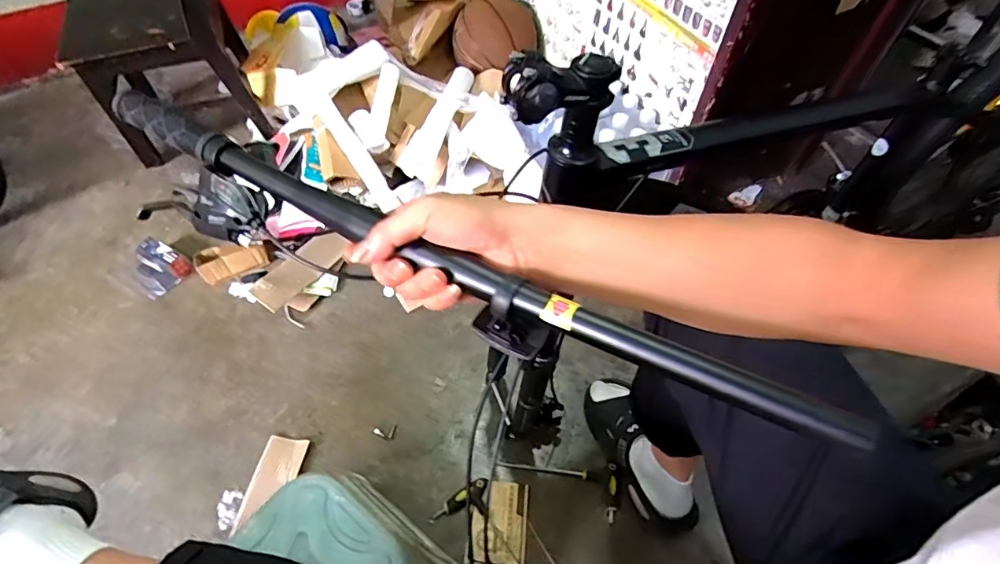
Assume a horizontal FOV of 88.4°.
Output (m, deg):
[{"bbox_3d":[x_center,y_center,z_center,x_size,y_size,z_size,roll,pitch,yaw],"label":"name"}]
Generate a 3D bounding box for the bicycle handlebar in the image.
[{"bbox_3d":[-0.075,-0.036,0.380,0.623,0.027,0.024,24,59,19],"label":"bicycle handlebar"}]

